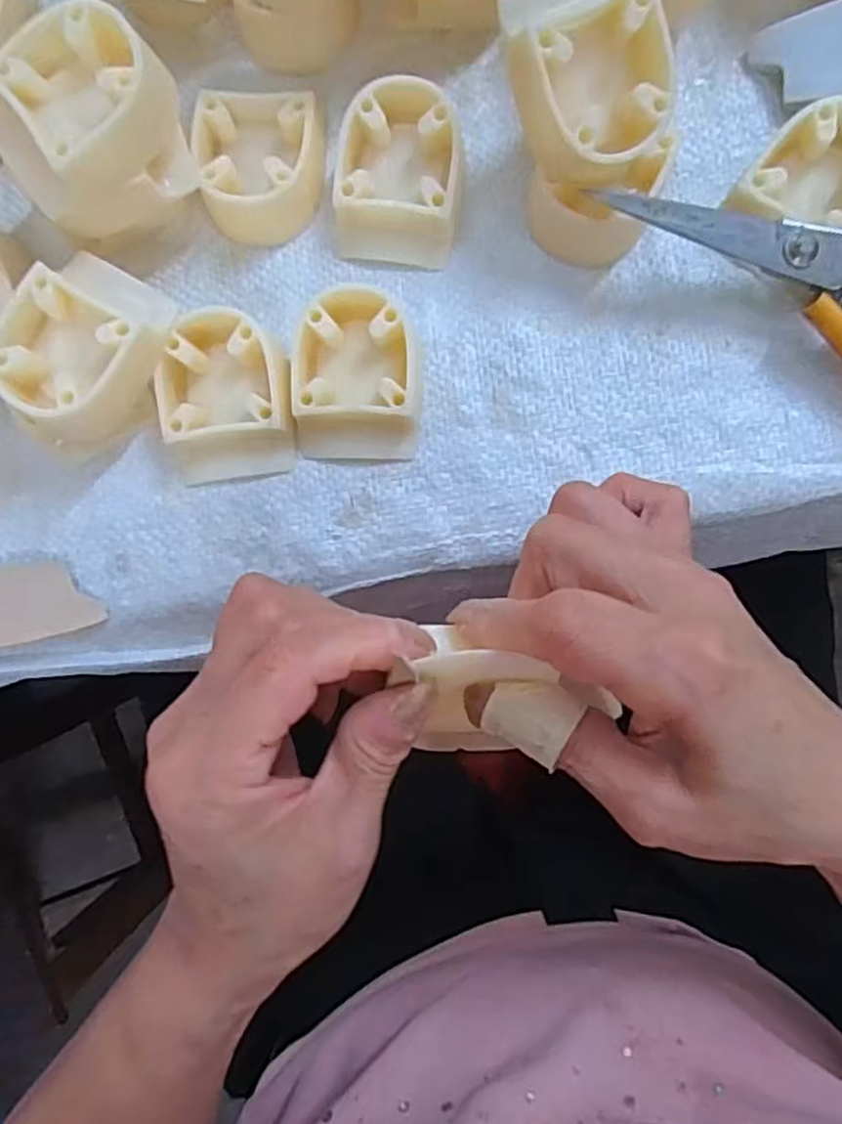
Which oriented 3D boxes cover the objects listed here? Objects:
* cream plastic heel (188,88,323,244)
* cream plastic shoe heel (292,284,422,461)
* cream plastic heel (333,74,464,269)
[{"bbox_3d":[-0.063,-0.153,0.273,0.048,0.021,0.049,5,87,4],"label":"cream plastic heel"},{"bbox_3d":[-0.023,-0.069,0.265,0.046,0.022,0.057,2,87,4],"label":"cream plastic shoe heel"},{"bbox_3d":[-0.008,-0.147,0.268,0.046,0.023,0.057,8,88,4],"label":"cream plastic heel"}]

